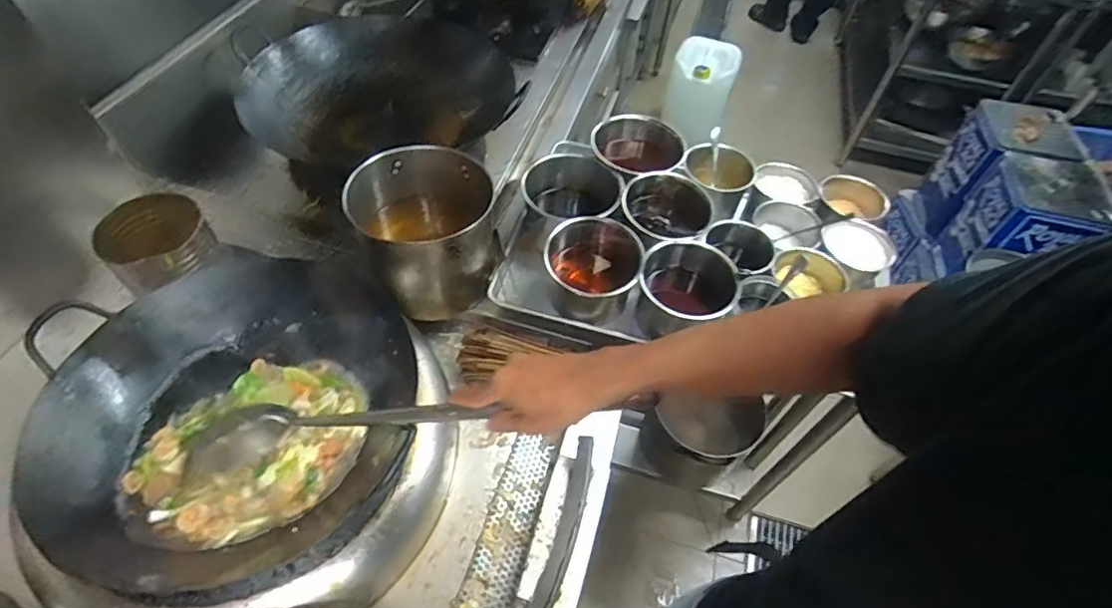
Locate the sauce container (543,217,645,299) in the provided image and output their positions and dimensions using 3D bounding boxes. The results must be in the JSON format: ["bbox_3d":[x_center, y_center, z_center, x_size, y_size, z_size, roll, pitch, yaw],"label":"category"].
[{"bbox_3d":[0.059,-0.058,0.935,0.148,0.103,0.151,2,52,-3],"label":"sauce container"}]

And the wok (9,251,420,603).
[{"bbox_3d":[-0.406,0.139,0.744,0.428,0.115,0.408,-15,55,-15],"label":"wok"}]

